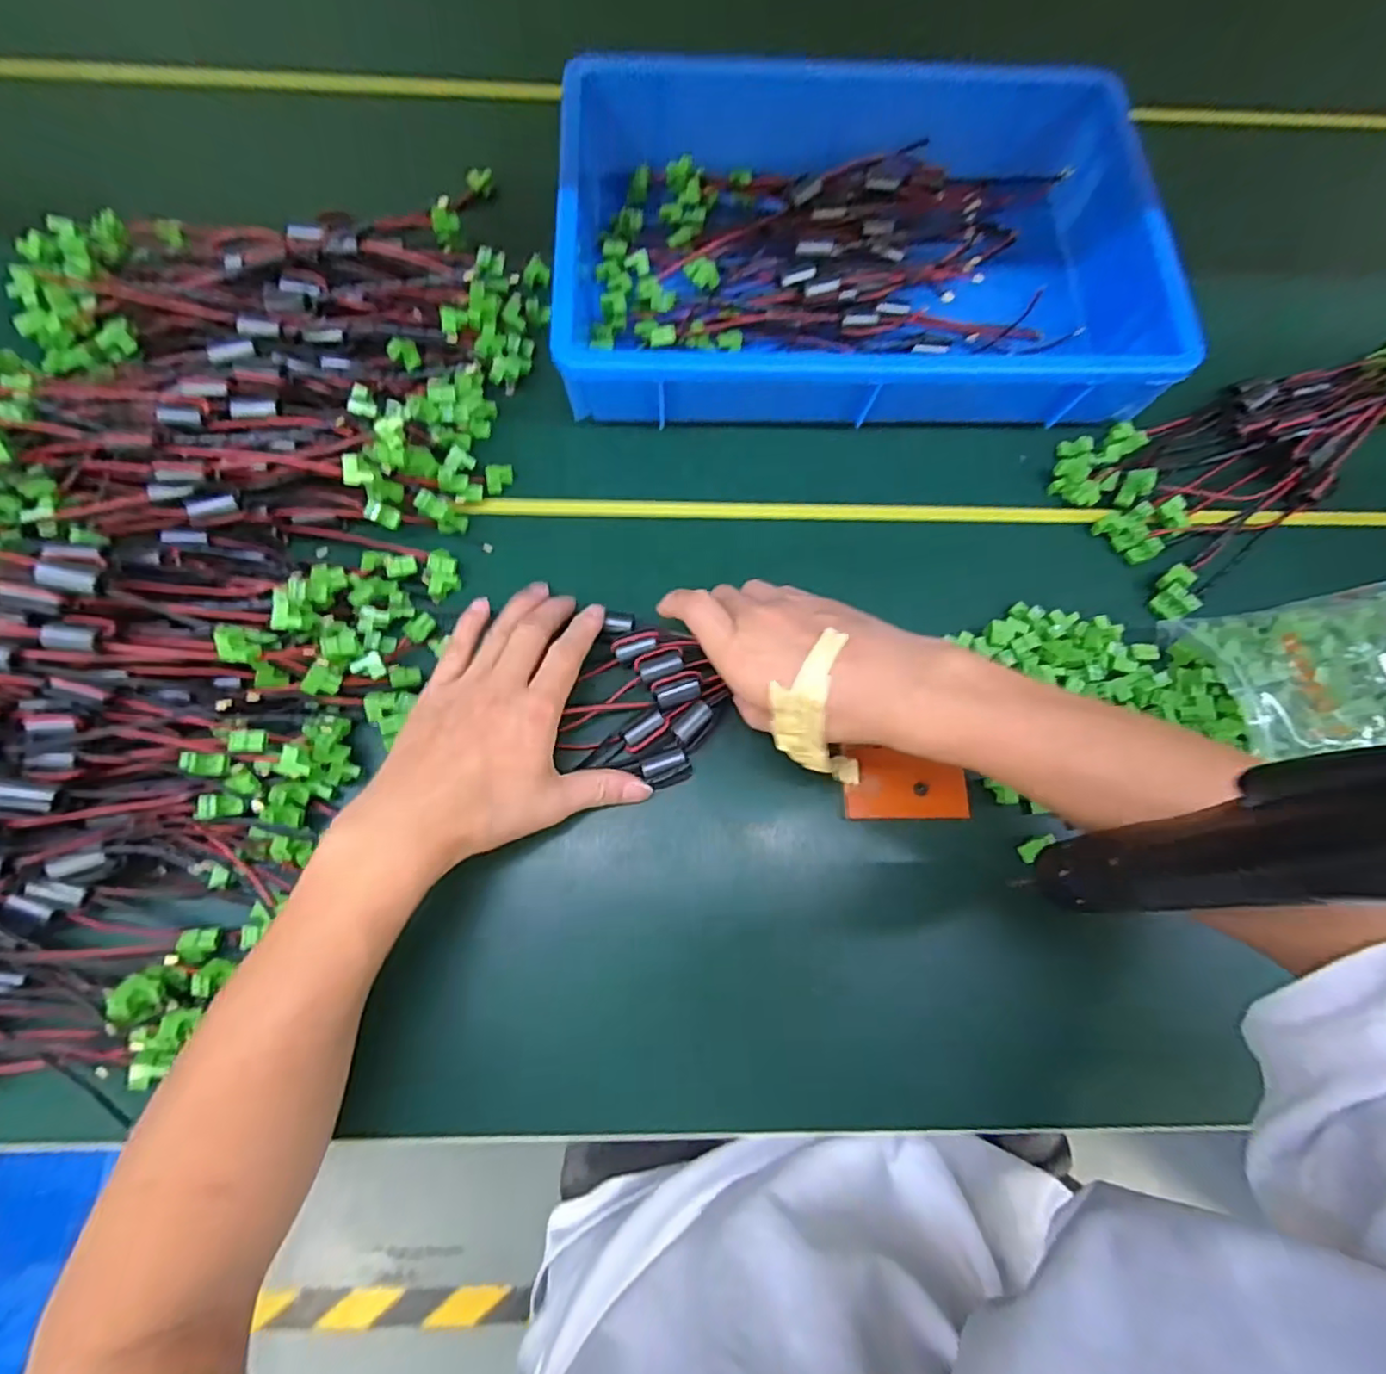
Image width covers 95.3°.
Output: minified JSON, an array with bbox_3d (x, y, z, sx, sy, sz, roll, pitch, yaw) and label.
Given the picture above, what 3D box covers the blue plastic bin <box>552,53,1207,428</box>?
[{"bbox_3d":[0.122,-0.351,0.487,0.426,0.072,0.303,0,73,-2],"label":"blue plastic bin"}]

